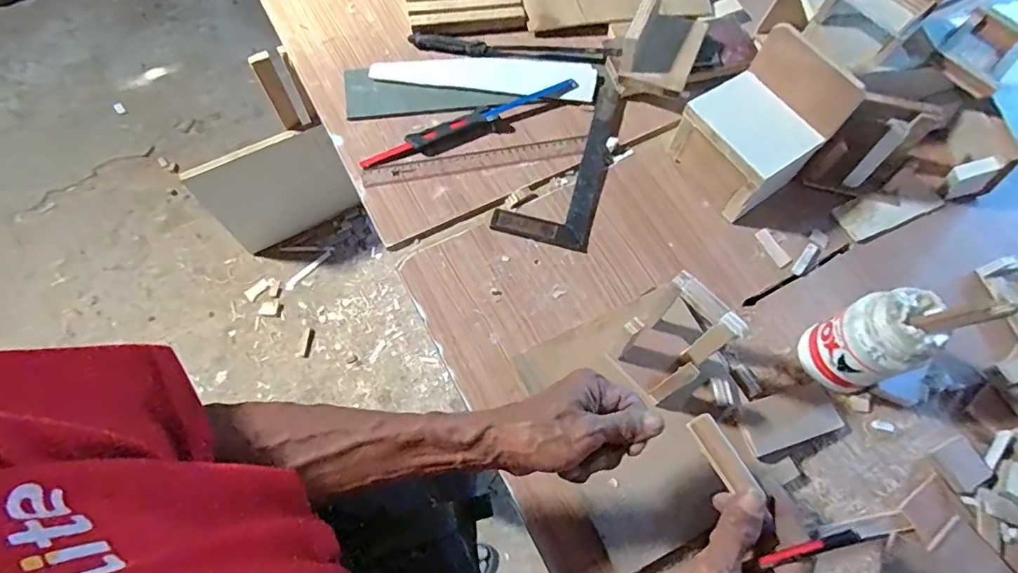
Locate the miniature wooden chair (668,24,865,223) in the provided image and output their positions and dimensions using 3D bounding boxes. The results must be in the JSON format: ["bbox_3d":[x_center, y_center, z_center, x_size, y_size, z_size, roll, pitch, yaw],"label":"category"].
[{"bbox_3d":[0.293,-0.188,0.631,0.138,0.135,0.132,-35,73,-14],"label":"miniature wooden chair"}]

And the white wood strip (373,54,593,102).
[{"bbox_3d":[-0.033,-0.296,0.728,0.299,0.005,0.069,5,68,0],"label":"white wood strip"}]

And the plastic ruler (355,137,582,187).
[{"bbox_3d":[-0.042,-0.162,0.682,0.286,0.006,0.027,-10,72,-6],"label":"plastic ruler"}]

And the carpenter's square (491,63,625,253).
[{"bbox_3d":[0.077,-0.179,0.689,0.116,0.010,0.282,17,69,5],"label":"carpenter's square"}]

